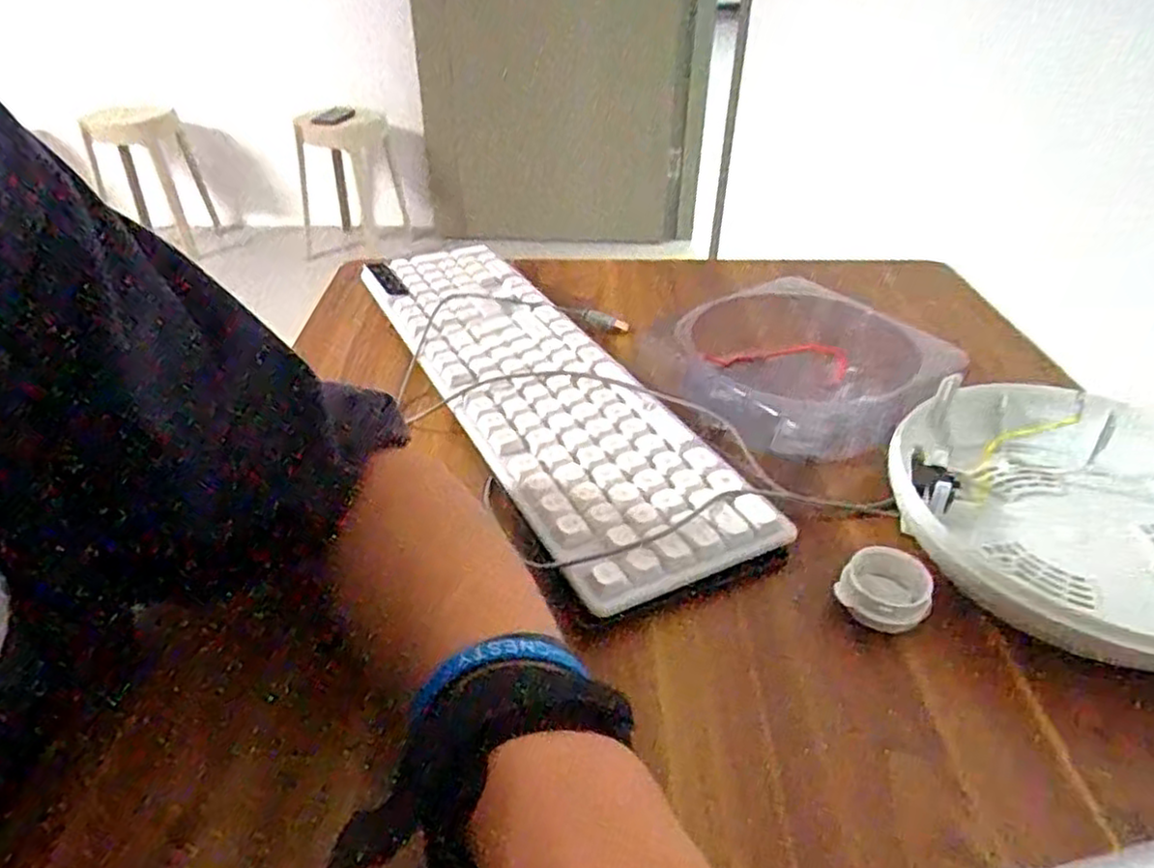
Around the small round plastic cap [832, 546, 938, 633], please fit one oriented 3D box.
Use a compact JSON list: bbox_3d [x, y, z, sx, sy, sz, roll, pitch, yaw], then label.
[{"bbox_3d":[0.150,0.076,0.353,0.041,0.024,0.033,23,41,27],"label":"small round plastic cap"}]

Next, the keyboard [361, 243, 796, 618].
[{"bbox_3d":[-0.038,-0.045,0.501,0.118,0.022,0.417,-17,40,-23],"label":"keyboard"}]

